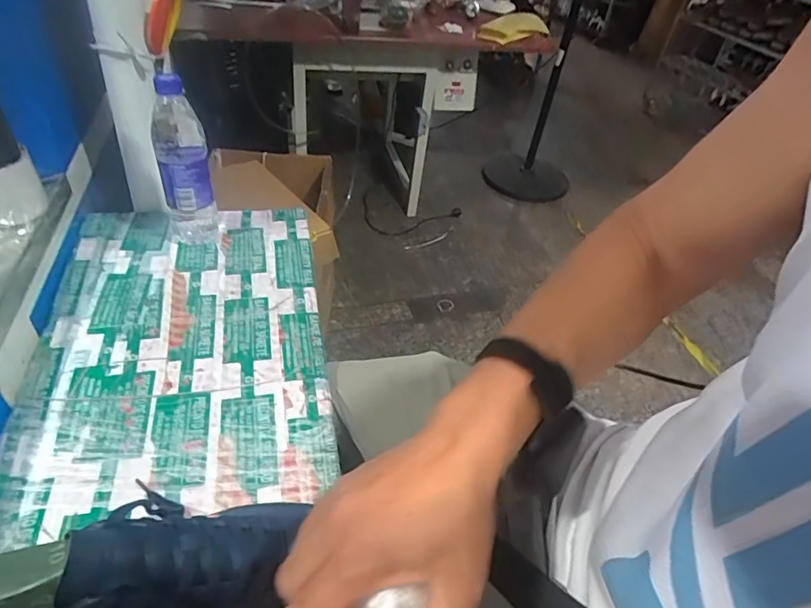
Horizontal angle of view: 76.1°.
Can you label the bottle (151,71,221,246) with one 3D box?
[{"bbox_3d":[-0.296,-0.186,0.695,0.068,0.225,0.066,-13,45,-21],"label":"bottle"}]

